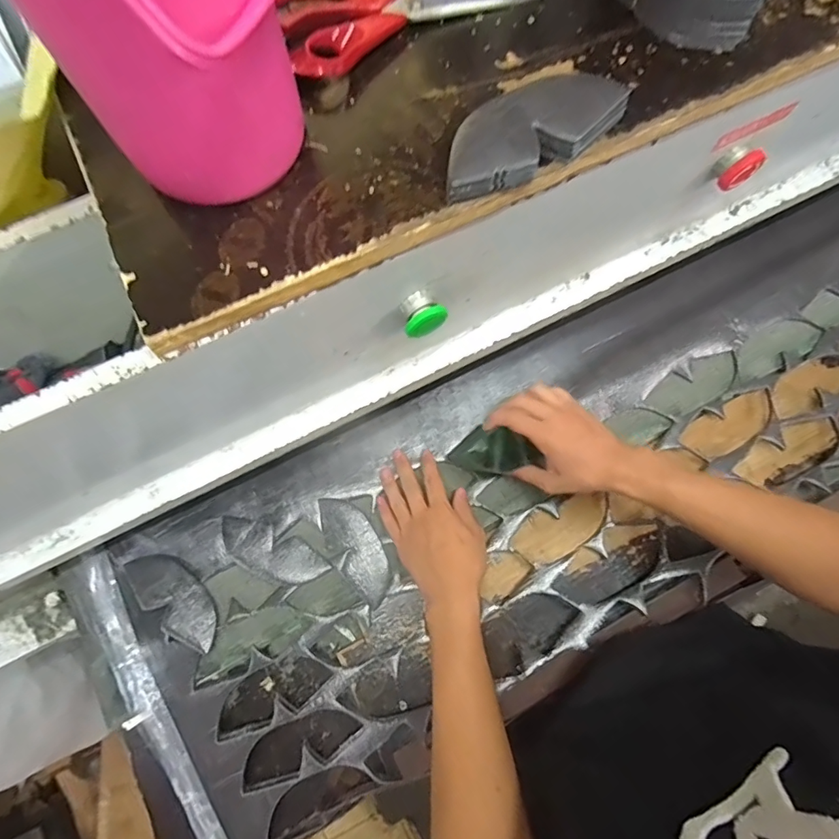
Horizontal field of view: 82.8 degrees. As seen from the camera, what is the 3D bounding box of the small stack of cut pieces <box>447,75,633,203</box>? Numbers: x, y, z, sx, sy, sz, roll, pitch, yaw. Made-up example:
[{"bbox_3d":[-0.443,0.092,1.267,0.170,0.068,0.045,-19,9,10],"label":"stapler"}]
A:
[{"bbox_3d":[0.073,-0.188,0.315,0.138,0.026,0.054,-29,77,-8],"label":"small stack of cut pieces"}]

